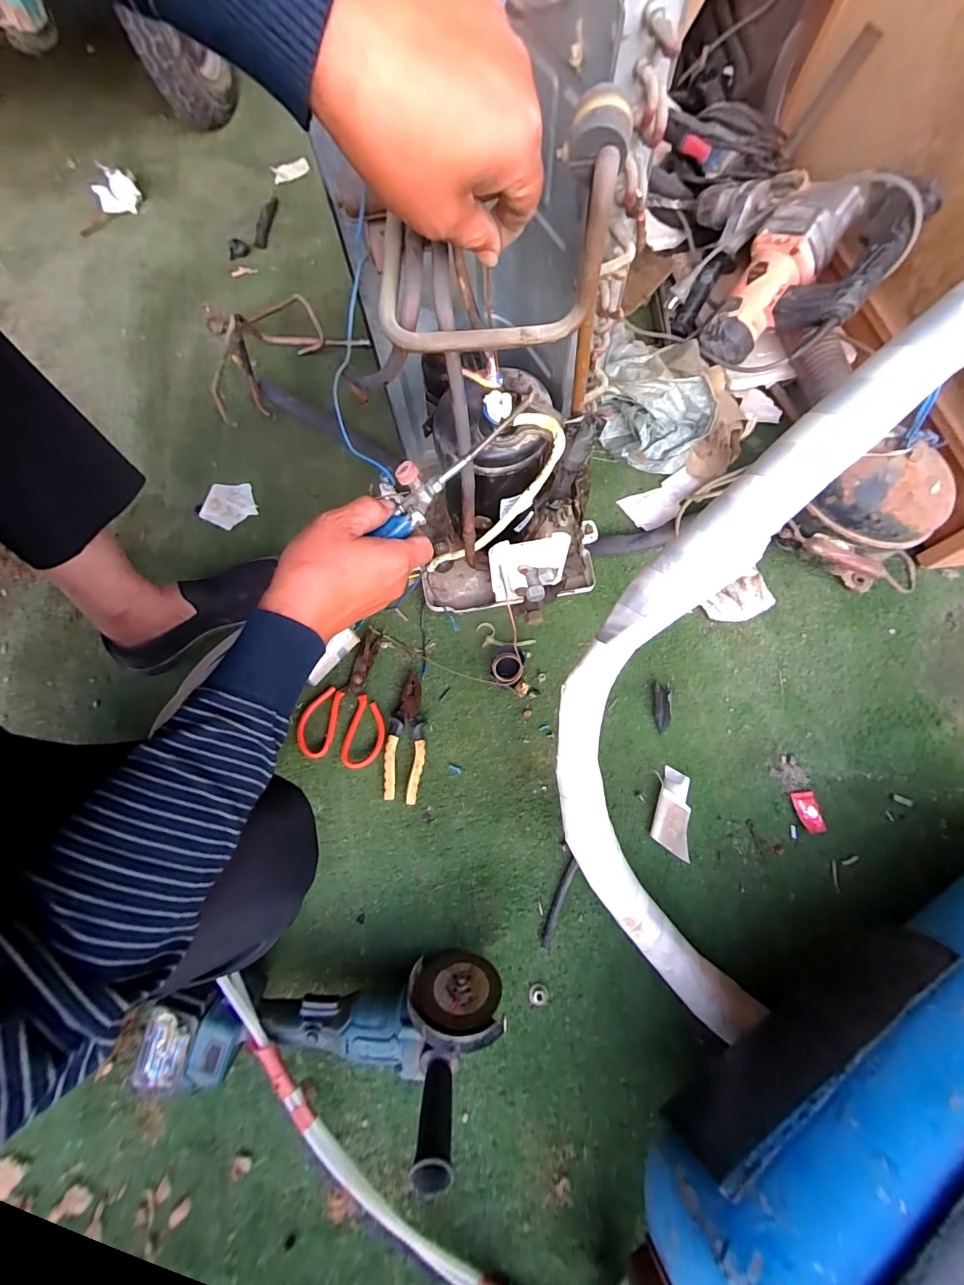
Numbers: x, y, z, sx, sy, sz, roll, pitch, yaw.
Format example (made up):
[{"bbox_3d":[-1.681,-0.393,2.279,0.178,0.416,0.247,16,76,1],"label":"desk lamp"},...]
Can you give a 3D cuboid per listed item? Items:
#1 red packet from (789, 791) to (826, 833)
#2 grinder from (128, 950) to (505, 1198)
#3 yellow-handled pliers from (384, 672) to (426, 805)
[{"bbox_3d":[0.424,0.221,0.574,0.033,0.008,0.051,-8,70,-3],"label":"red packet"},{"bbox_3d":[-0.154,0.405,0.430,0.349,0.119,0.129,-4,70,-2],"label":"grinder"},{"bbox_3d":[-0.104,0.128,0.604,0.051,0.023,0.170,0,70,0],"label":"yellow-handled pliers"}]

